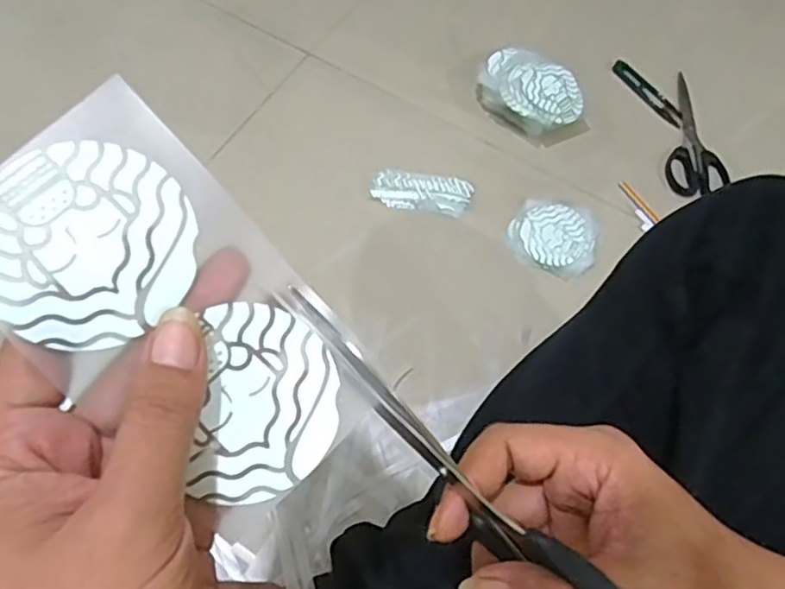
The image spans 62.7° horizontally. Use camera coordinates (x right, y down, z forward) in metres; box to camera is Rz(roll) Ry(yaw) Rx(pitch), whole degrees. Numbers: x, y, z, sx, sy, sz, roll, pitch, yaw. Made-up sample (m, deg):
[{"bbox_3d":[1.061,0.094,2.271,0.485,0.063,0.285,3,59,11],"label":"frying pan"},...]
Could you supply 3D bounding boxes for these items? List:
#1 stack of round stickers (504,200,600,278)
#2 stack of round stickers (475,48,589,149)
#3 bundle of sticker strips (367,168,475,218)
[{"bbox_3d":[0.177,-0.066,0.706,0.092,0.010,0.091,26,62,7],"label":"stack of round stickers"},{"bbox_3d":[0.165,-0.238,0.772,0.097,0.052,0.130,-35,72,-21],"label":"stack of round stickers"},{"bbox_3d":[0.033,-0.117,0.716,0.111,0.011,0.057,9,61,-2],"label":"bundle of sticker strips"}]

